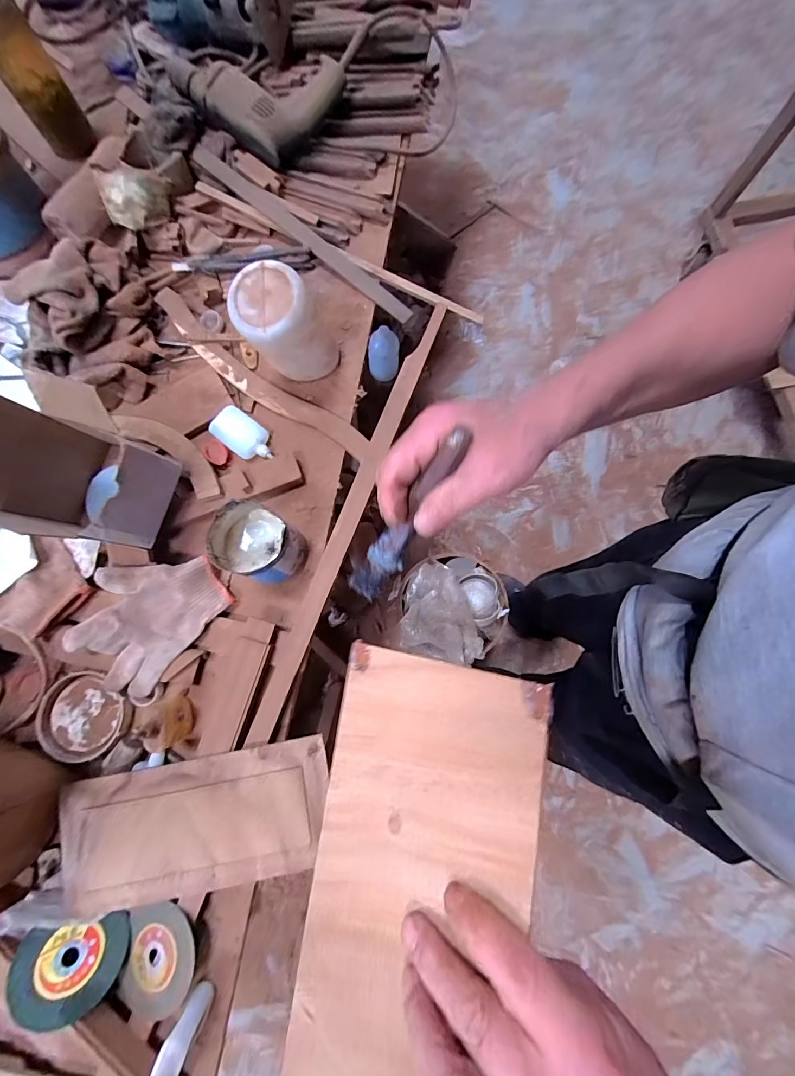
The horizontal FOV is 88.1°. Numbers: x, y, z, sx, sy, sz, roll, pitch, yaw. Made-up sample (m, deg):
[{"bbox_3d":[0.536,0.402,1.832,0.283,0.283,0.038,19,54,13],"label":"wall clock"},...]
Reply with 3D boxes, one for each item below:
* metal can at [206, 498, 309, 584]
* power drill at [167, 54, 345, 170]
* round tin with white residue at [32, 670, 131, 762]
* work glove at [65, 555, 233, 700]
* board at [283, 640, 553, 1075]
[{"bbox_3d":[-0.167,0.010,0.500,0.088,0.100,0.081,0,79,0],"label":"metal can"},{"bbox_3d":[-0.218,-0.696,0.639,0.205,0.066,0.185,35,81,6],"label":"power drill"},{"bbox_3d":[-0.390,0.218,0.504,0.113,0.017,0.100,-1,79,0],"label":"round tin with white residue"},{"bbox_3d":[-0.312,0.088,0.505,0.140,0.043,0.178,38,81,7],"label":"work glove"},{"bbox_3d":[0.001,0.217,0.231,0.138,0.008,0.290,1,77,38],"label":"board"}]

